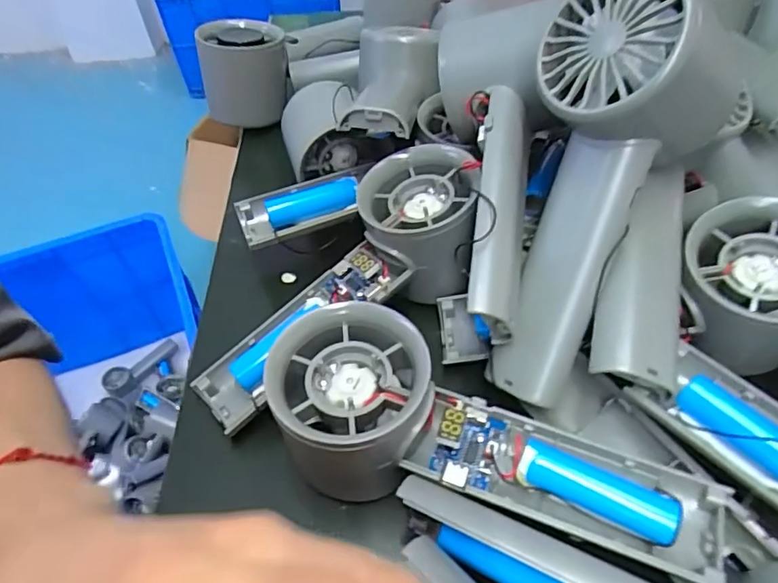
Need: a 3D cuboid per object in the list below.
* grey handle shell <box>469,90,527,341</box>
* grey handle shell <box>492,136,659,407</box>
[{"bbox_3d":[0.046,-0.035,0.221,0.019,0.025,0.106,5,69,8],"label":"grey handle shell"},{"bbox_3d":[0.068,-0.007,0.209,0.030,0.011,0.104,21,98,21],"label":"grey handle shell"}]

